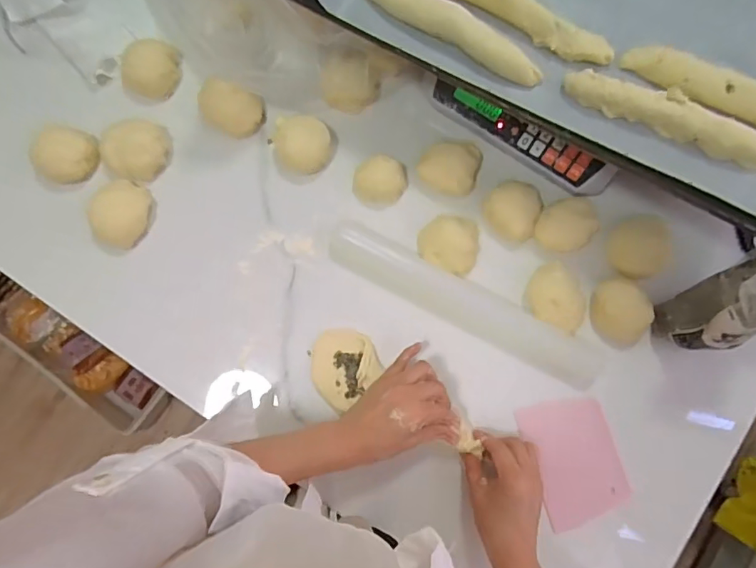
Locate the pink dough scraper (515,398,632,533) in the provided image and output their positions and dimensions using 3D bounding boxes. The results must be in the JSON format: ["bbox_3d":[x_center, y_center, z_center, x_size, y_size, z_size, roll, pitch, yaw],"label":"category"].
[{"bbox_3d":[0.210,0.184,0.548,0.089,0.005,0.125,-17,81,-1],"label":"pink dough scraper"}]

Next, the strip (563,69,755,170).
[{"bbox_3d":[0.278,-0.160,0.484,0.202,0.027,0.037,25,82,4],"label":"strip"}]

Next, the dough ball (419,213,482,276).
[{"bbox_3d":[0.080,-0.046,0.574,0.067,0.034,0.064,0,81,0],"label":"dough ball"}]

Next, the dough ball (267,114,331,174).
[{"bbox_3d":[-0.085,-0.159,0.582,0.061,0.038,0.064,0,81,0],"label":"dough ball"}]

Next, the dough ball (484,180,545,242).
[{"bbox_3d":[0.153,-0.086,0.582,0.062,0.033,0.061,0,81,0],"label":"dough ball"}]

